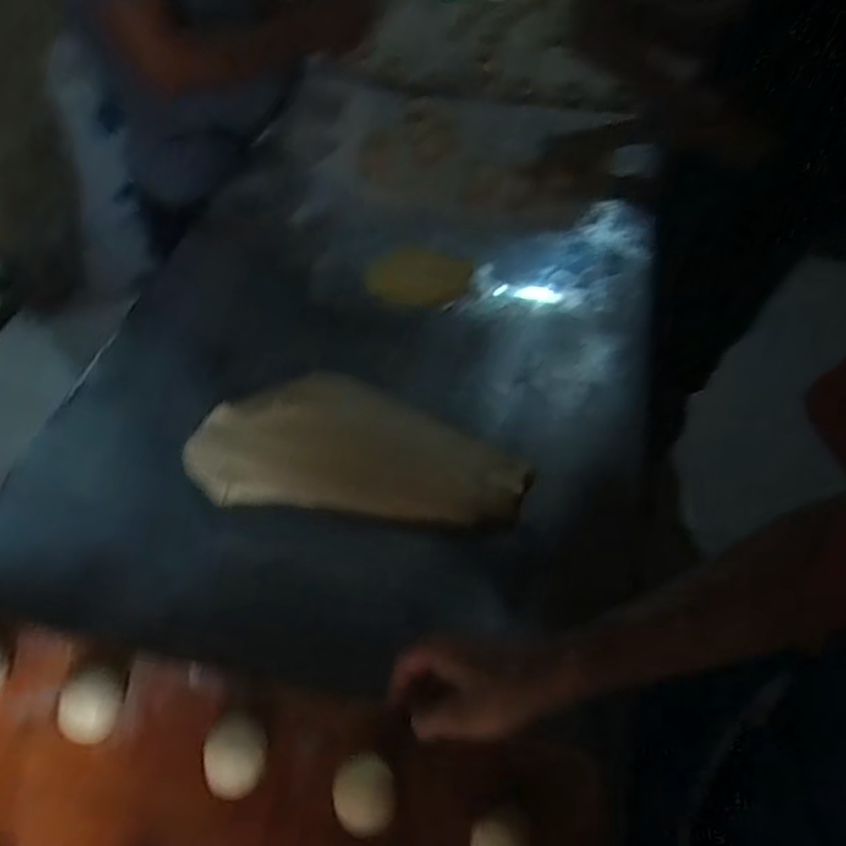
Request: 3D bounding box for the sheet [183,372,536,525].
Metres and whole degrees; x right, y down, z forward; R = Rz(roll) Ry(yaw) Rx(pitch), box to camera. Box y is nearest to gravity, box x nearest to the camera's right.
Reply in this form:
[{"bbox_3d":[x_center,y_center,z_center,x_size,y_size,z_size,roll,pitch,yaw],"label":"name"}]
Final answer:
[{"bbox_3d":[-0.062,0.018,0.699,0.328,0.026,0.159,7,50,2],"label":"sheet"}]

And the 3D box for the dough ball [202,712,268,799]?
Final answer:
[{"bbox_3d":[-0.131,0.235,0.480,0.040,0.027,0.052,6,51,4],"label":"dough ball"}]

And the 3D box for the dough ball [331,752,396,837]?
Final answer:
[{"bbox_3d":[-0.041,0.261,0.477,0.043,0.023,0.052,1,51,0],"label":"dough ball"}]

